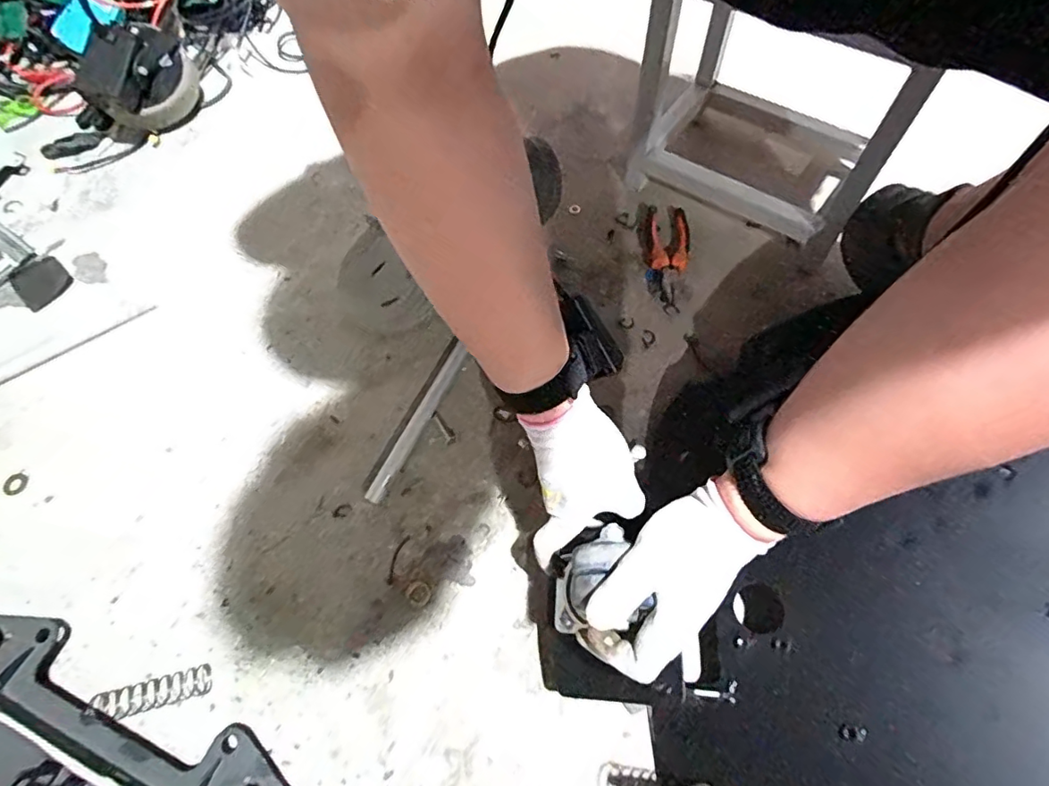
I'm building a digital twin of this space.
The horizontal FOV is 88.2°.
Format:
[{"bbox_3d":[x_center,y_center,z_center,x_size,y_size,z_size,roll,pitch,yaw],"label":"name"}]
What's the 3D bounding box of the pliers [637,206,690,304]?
[{"bbox_3d":[0.176,-0.178,0.689,0.060,0.023,0.141,5,63,3],"label":"pliers"}]

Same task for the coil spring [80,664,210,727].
[{"bbox_3d":[-0.329,0.263,0.472,0.091,0.024,0.025,-14,63,-7],"label":"coil spring"}]

